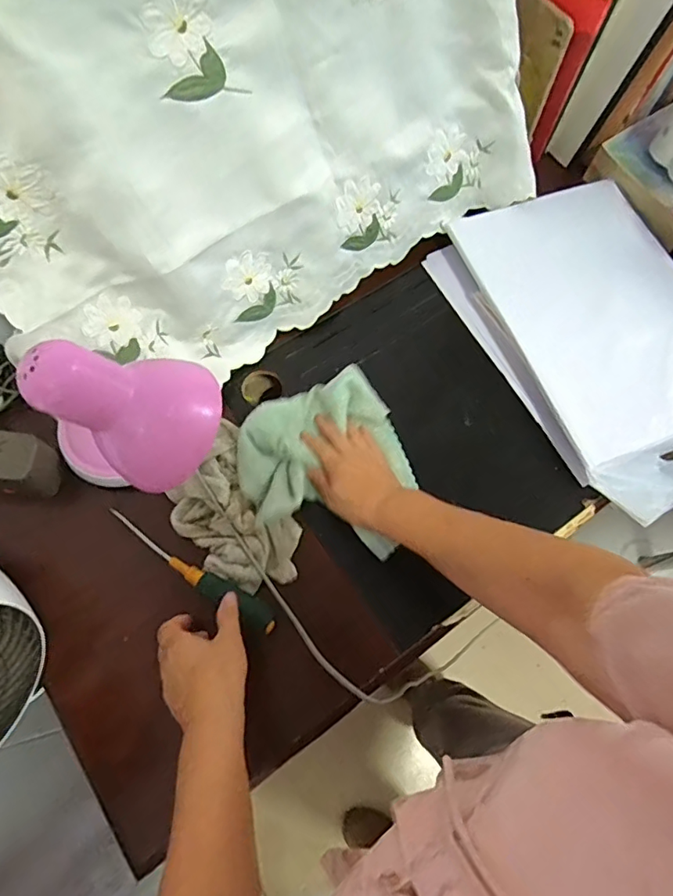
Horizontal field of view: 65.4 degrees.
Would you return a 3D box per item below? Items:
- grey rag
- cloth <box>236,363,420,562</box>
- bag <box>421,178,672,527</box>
[{"bbox_3d":[-0.118,0.069,0.577,0.109,0.039,0.189,-32,73,-12],"label":"grey rag"},{"bbox_3d":[-0.010,0.020,0.601,0.191,0.051,0.221,-19,71,-8],"label":"cloth"},{"bbox_3d":[0.353,-0.141,0.669,0.277,0.066,0.436,-23,71,-9],"label":"bag"}]

